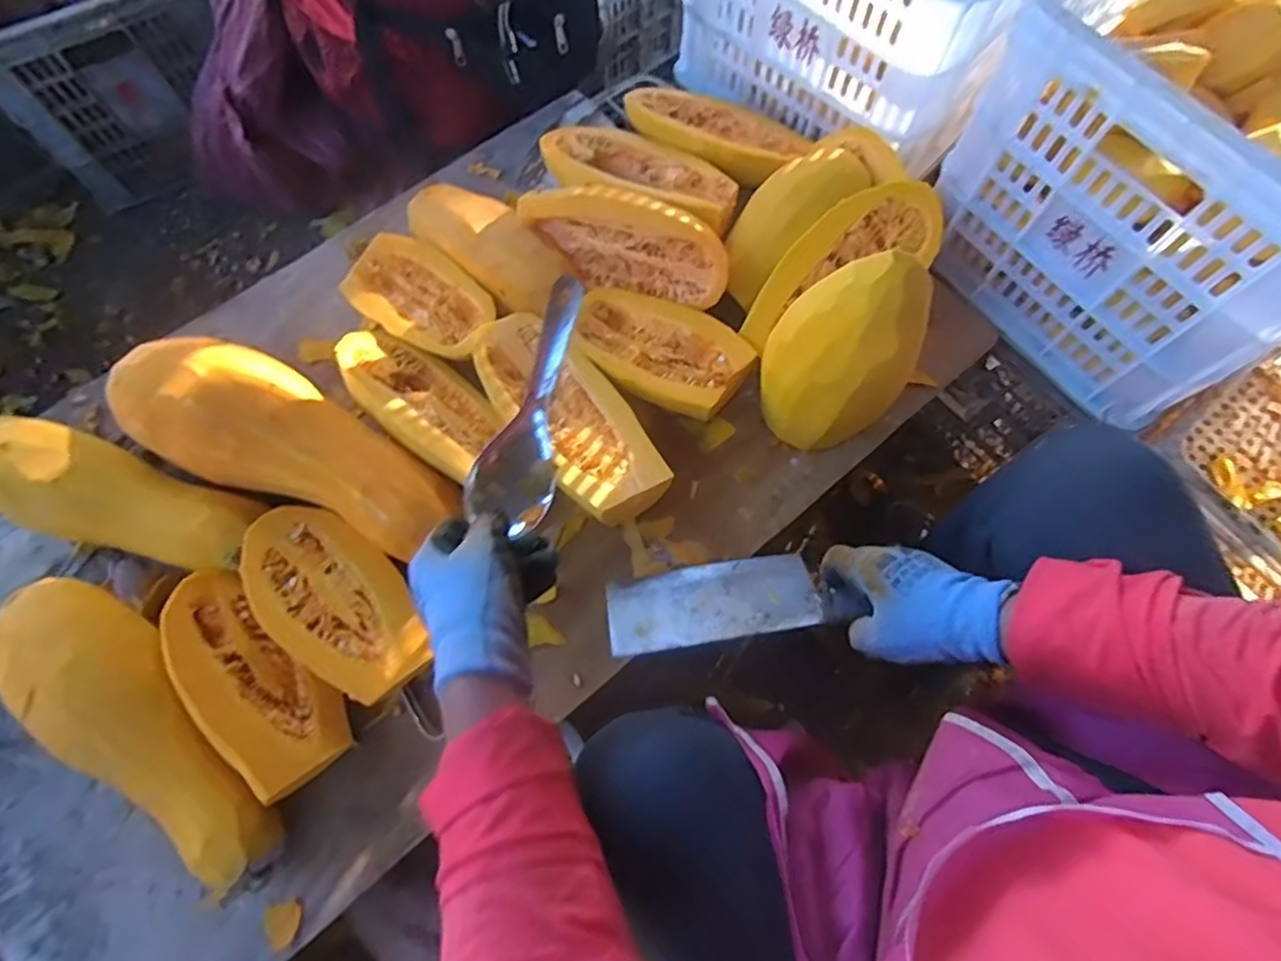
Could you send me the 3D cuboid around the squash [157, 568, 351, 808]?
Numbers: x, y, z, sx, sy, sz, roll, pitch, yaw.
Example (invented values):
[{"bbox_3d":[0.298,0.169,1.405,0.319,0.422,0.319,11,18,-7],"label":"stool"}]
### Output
[{"bbox_3d":[-0.336,0.171,0.568,0.205,0.050,0.098,49,39,12],"label":"squash"}]

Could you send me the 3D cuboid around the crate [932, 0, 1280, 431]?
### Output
[{"bbox_3d":[0.625,-0.377,0.667,0.562,0.276,0.383,-38,75,-13],"label":"crate"}]

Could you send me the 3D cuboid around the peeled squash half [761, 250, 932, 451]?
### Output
[{"bbox_3d":[0.178,-0.101,0.584,0.126,0.199,0.075,-1,71,-1],"label":"peeled squash half"}]

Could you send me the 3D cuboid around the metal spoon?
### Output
[{"bbox_3d":[-0.080,-0.061,0.510,0.060,0.039,0.189,17,90,5],"label":"metal spoon"}]

